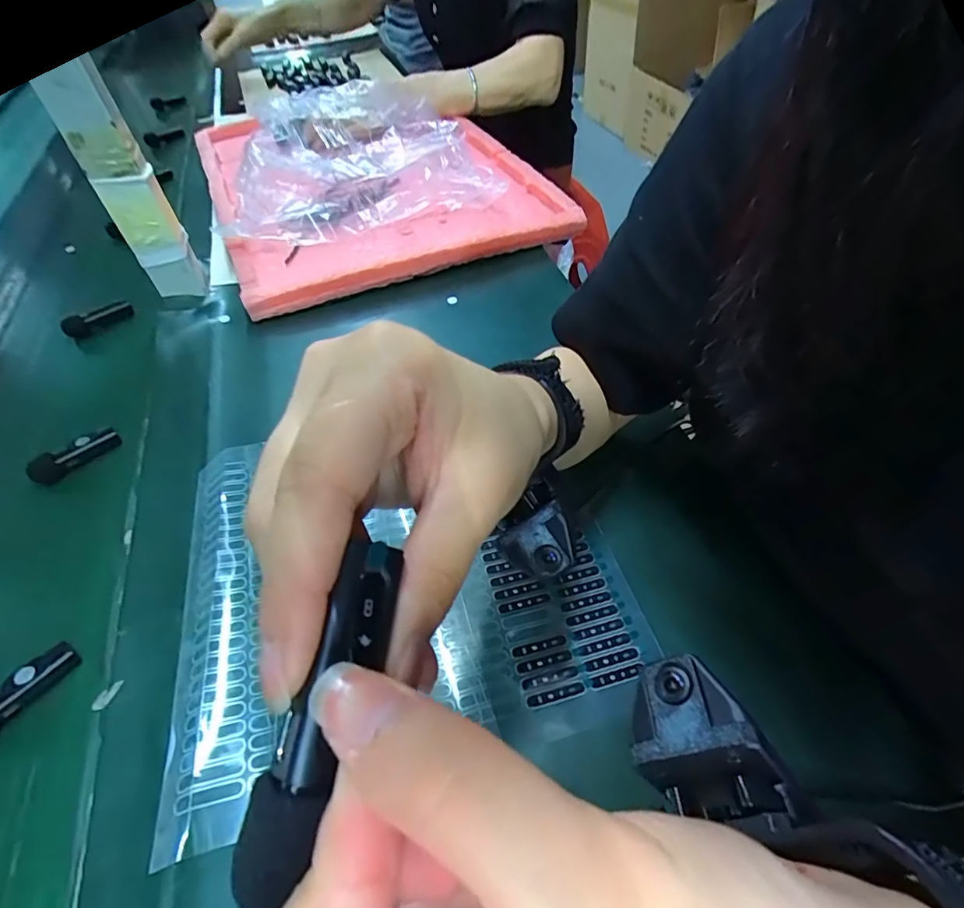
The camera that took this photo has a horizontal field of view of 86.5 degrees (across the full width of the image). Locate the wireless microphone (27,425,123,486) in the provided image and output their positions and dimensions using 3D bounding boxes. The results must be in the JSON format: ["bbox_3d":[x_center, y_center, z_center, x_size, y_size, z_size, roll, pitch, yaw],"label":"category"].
[{"bbox_3d":[-0.317,0.001,0.399,0.016,0.023,0.062,30,59,25],"label":"wireless microphone"}]

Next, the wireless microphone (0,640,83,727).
[{"bbox_3d":[-0.260,0.134,0.285,0.016,0.019,0.064,31,59,26],"label":"wireless microphone"}]

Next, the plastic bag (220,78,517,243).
[{"bbox_3d":[-0.153,-0.357,0.619,0.283,0.075,0.286,-13,51,-6],"label":"plastic bag"}]

